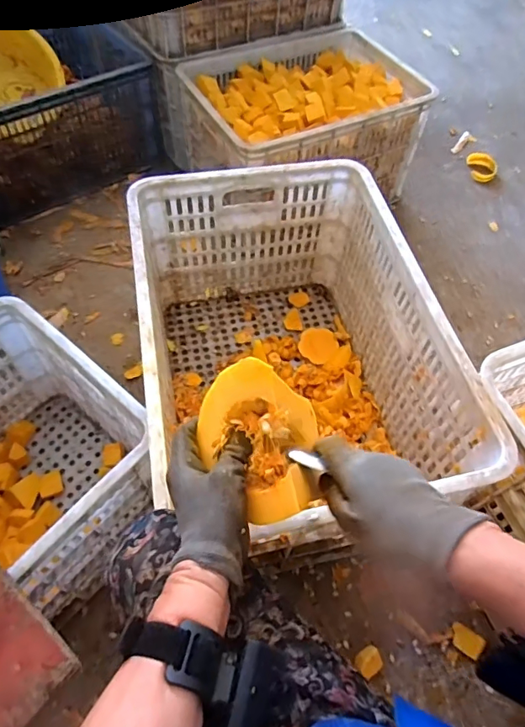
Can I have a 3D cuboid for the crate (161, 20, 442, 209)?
[{"bbox_3d":[0.083,-0.587,1.143,0.522,0.243,0.392,-22,62,-17],"label":"crate"}]

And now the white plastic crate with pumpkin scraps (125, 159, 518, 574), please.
[{"bbox_3d":[0.030,-0.011,0.791,0.414,0.321,0.600,-9,59,-9],"label":"white plastic crate with pumpkin scraps"}]

